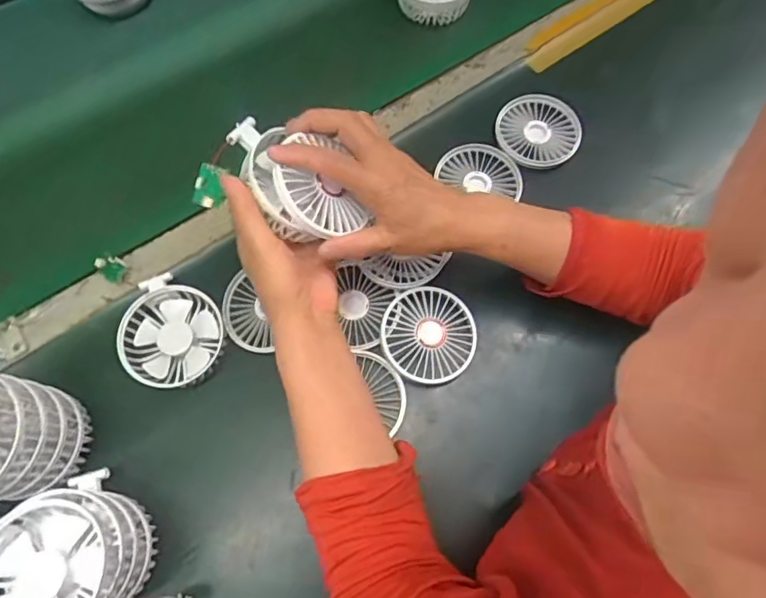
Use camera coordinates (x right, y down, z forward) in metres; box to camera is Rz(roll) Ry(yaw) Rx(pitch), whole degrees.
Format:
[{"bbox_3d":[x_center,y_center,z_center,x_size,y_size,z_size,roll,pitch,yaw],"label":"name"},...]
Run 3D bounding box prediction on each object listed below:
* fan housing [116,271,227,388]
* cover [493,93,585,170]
[{"bbox_3d":[-0.190,0.034,0.480,0.085,0.033,0.091,0,68,0],"label":"fan housing"},{"bbox_3d":[0.171,-0.185,0.583,0.089,0.015,0.091,-15,68,-5],"label":"cover"}]

